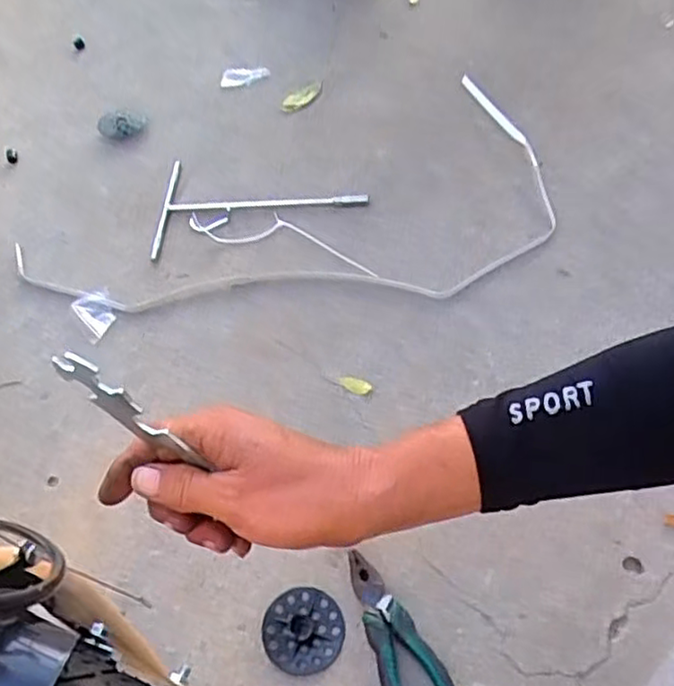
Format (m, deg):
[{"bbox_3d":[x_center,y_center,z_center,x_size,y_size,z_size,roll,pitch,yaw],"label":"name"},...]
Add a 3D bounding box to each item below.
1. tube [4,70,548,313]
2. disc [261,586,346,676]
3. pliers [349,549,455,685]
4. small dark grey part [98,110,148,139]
[{"bbox_3d":[-0.062,-0.127,0.854,0.681,0.035,0.283,-21,70,-3],"label":"tube"},{"bbox_3d":[-0.032,0.267,0.622,0.073,0.010,0.072,-4,57,6],"label":"disc"},{"bbox_3d":[0.059,0.275,0.599,0.056,0.015,0.188,-24,57,-7],"label":"pliers"},{"bbox_3d":[-0.312,-0.320,0.971,0.068,0.024,0.043,-21,57,-5],"label":"small dark grey part"}]

